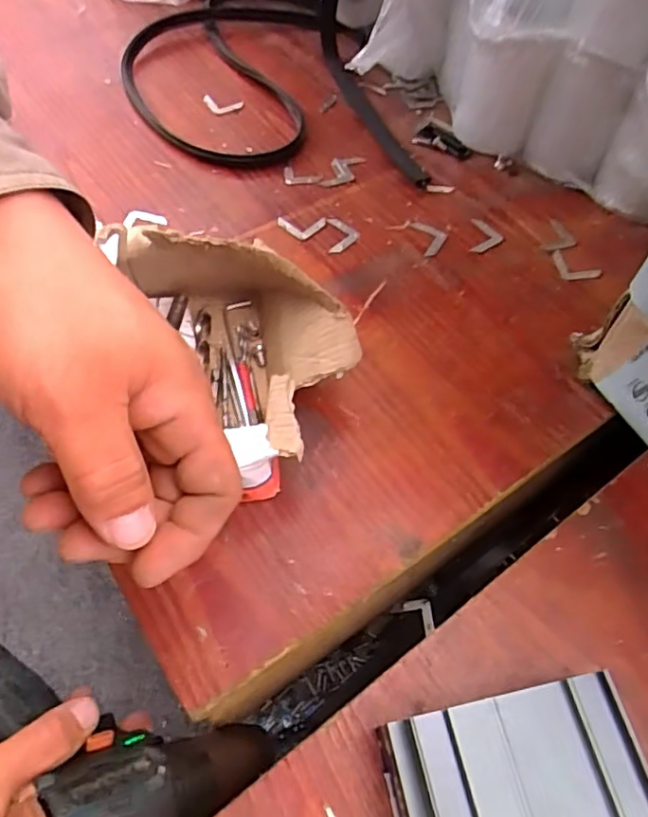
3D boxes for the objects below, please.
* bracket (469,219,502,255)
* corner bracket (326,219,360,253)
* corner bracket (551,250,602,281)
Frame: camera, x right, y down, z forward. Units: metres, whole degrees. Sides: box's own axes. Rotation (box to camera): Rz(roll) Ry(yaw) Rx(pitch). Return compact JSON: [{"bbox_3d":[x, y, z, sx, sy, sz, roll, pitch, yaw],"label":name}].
[{"bbox_3d":[0.127,-0.135,0.464,0.024,0.004,0.038,9,58,4],"label":"bracket"},{"bbox_3d":[0.015,-0.134,0.458,0.023,0.004,0.037,-2,58,-3],"label":"corner bracket"},{"bbox_3d":[0.186,-0.104,0.444,0.037,0.006,0.019,35,63,18],"label":"corner bracket"}]

